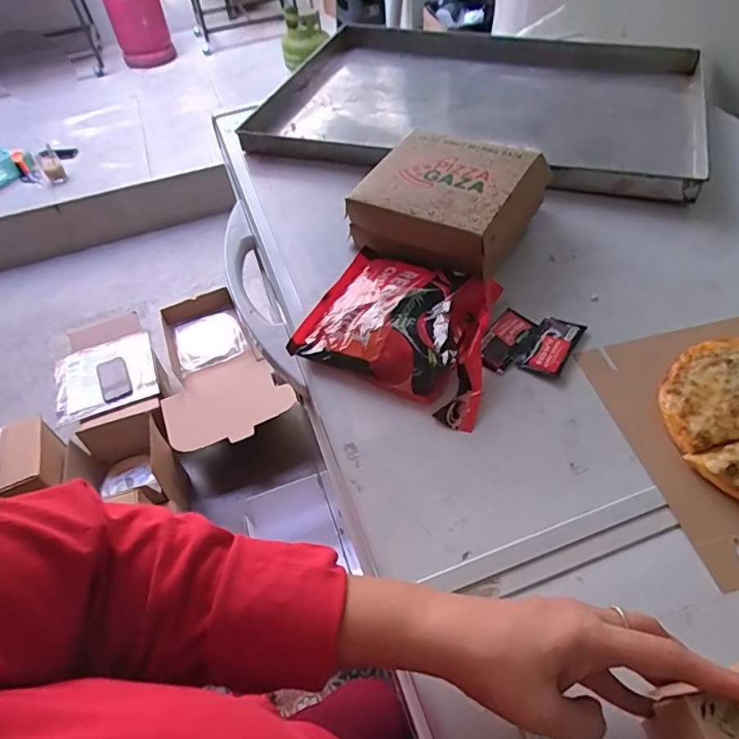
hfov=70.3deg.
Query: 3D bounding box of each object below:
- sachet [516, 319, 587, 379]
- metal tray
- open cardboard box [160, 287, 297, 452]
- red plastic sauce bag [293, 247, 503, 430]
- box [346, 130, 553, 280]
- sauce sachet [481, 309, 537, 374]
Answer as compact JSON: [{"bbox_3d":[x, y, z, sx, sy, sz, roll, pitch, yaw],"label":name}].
[{"bbox_3d":[0.164,-0.021,0.471,0.037,0.006,0.070,25,57,24],"label":"sachet"},{"bbox_3d":[0.165,-0.411,0.776,0.609,0.052,0.449,13,52,16],"label":"metal tray"},{"bbox_3d":[-0.482,0.005,1.582,0.333,0.138,0.581,-27,53,-17],"label":"open cardboard box"},{"bbox_3d":[0.027,-0.040,0.489,0.174,0.033,0.160,13,52,16],"label":"red plastic sauce bag"},{"bbox_3d":[0.082,-0.175,0.567,0.159,0.075,0.177,27,57,25],"label":"box"},{"bbox_3d":[0.123,-0.028,0.478,0.030,0.009,0.075,26,57,24],"label":"sauce sachet"}]

